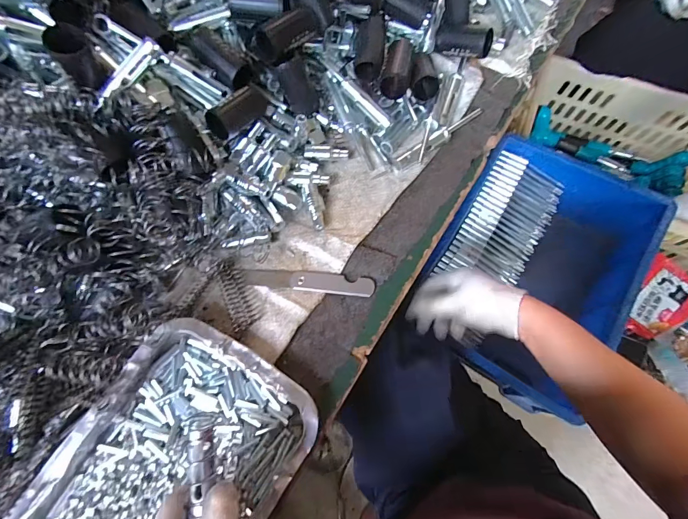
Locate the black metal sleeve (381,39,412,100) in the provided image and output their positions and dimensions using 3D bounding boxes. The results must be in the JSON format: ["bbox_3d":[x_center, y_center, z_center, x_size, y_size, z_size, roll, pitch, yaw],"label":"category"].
[{"bbox_3d":[0.062,-0.222,0.410,0.029,0.036,0.059,8,72,3],"label":"black metal sleeve"}]

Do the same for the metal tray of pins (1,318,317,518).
[{"bbox_3d":[-0.155,0.195,0.300,0.181,0.039,0.255,28,74,9],"label":"metal tray of pins"}]

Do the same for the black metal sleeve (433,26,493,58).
[{"bbox_3d":[0.148,-0.271,0.430,0.067,0.027,0.025,23,73,28],"label":"black metal sleeve"}]

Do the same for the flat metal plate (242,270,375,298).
[{"bbox_3d":[-0.038,0.023,0.375,0.139,0.004,0.024,5,72,2],"label":"flat metal plate"}]

